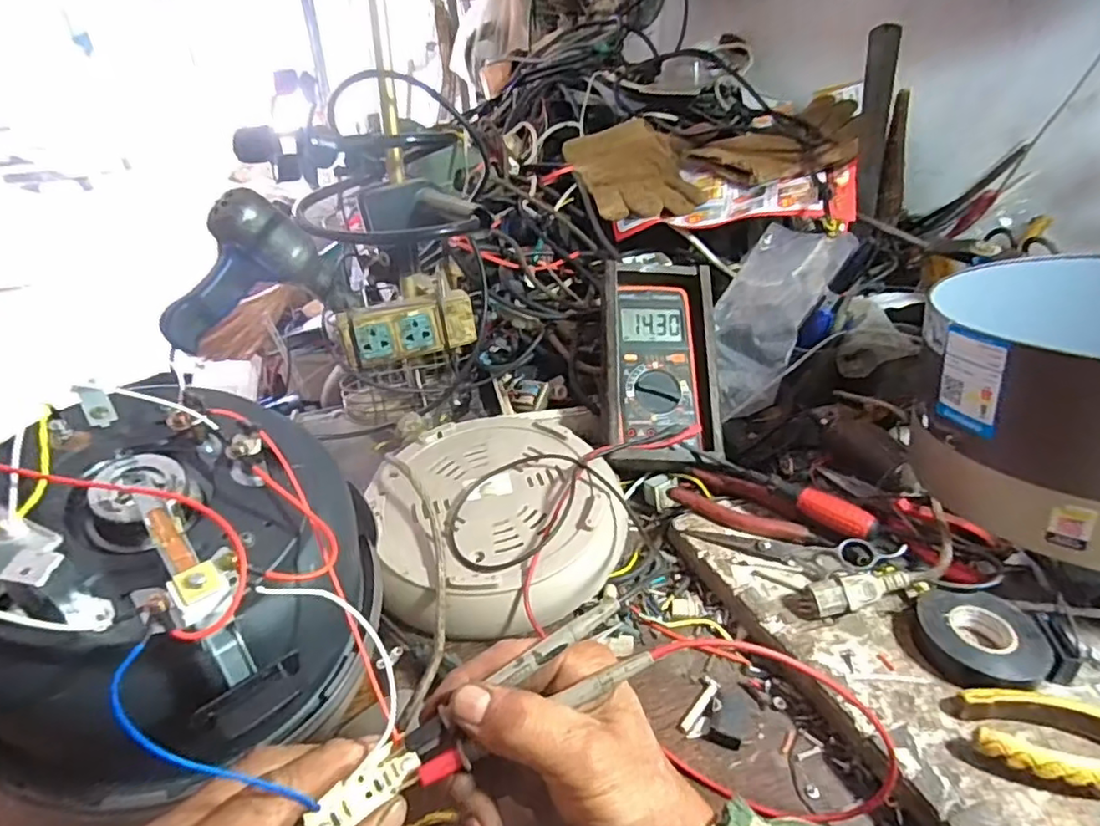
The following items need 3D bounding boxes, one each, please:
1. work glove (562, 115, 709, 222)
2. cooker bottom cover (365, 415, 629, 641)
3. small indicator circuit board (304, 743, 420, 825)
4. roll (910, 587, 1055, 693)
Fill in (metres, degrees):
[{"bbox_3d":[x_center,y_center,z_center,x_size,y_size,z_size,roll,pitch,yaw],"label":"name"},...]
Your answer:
[{"bbox_3d":[0.112,-0.331,0.819,0.141,0.019,0.237,-20,50,-1],"label":"work glove"},{"bbox_3d":[-0.040,0.080,0.503,0.203,0.042,0.215,-12,33,-16],"label":"cooker bottom cover"},{"bbox_3d":[-0.077,0.157,0.252,0.046,0.004,0.018,-26,69,-40],"label":"small indicator circuit board"},{"bbox_3d":[0.280,0.145,0.395,0.071,0.020,0.070,-2,32,1],"label":"roll"}]

